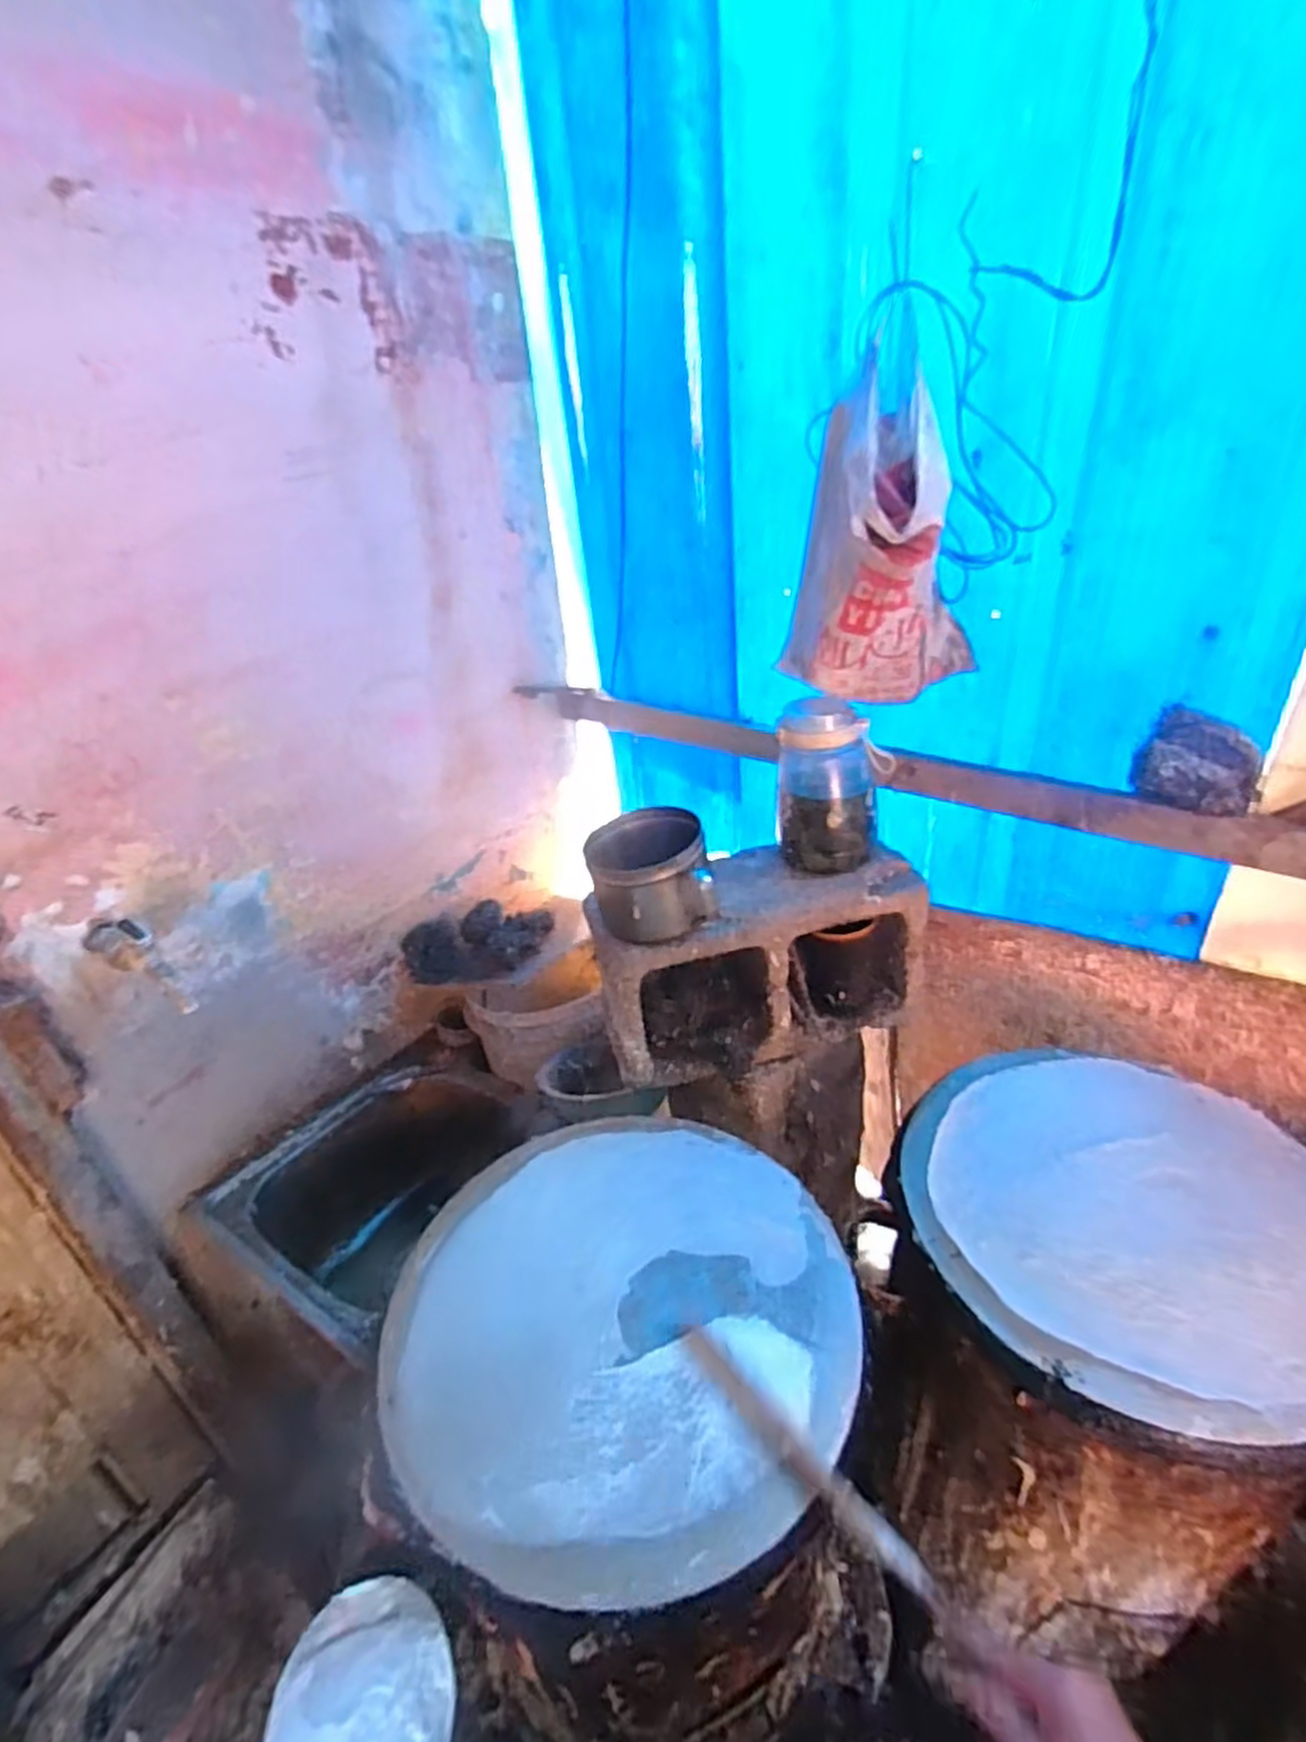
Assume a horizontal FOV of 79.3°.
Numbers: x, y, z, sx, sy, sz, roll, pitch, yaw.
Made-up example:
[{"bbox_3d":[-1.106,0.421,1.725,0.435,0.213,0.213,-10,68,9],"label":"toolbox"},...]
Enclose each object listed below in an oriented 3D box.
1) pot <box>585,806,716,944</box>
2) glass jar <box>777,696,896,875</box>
[{"bbox_3d":[-0.001,0.013,0.848,0.131,0.098,0.109,-6,30,-1],"label":"pot"},{"bbox_3d":[0.210,-0.098,0.921,0.121,0.173,0.121,1,30,12],"label":"glass jar"}]

